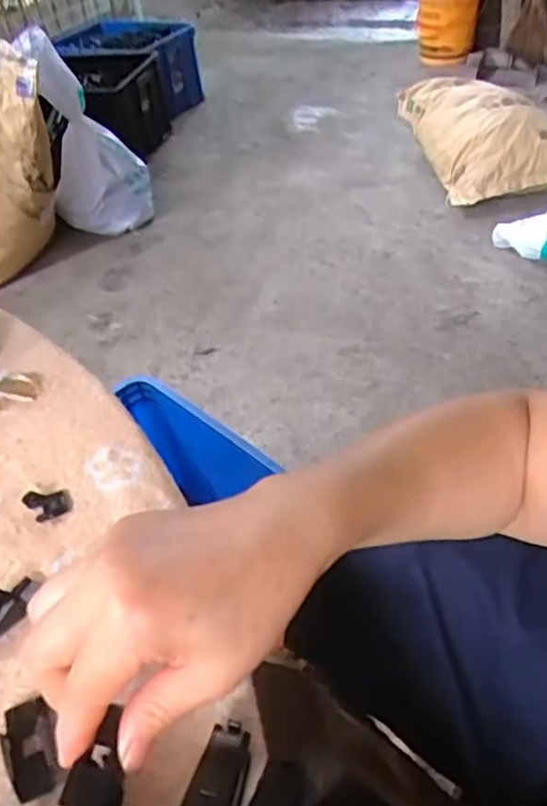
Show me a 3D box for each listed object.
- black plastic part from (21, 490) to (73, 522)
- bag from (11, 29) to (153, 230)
[{"bbox_3d":[-0.128,0.057,0.373,0.024,0.007,0.020,-21,43,-21],"label":"black plastic part"},{"bbox_3d":[-0.448,-0.648,1.622,0.242,0.499,0.167,-10,40,-10],"label":"bag"}]

